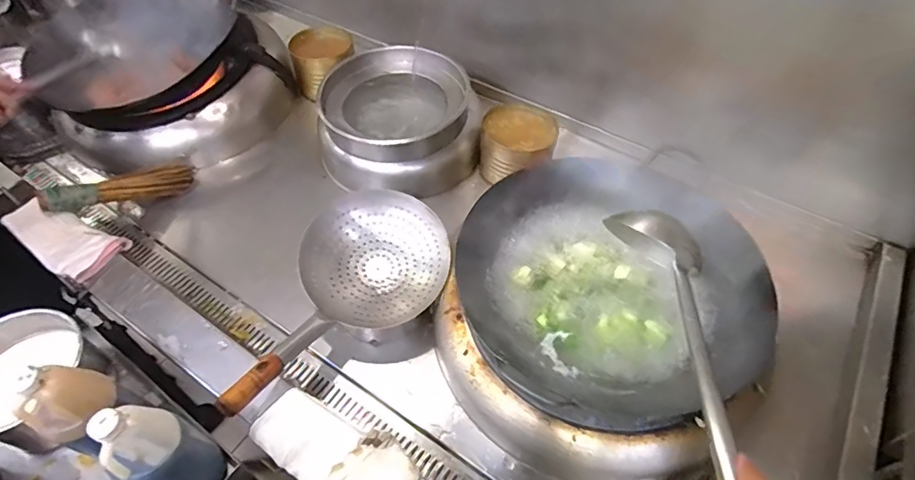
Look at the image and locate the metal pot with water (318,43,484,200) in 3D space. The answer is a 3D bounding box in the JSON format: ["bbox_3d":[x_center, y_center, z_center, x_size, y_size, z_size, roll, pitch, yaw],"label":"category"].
[{"bbox_3d":[-0.130,-0.259,1.099,0.344,0.185,0.280,-10,52,-10],"label":"metal pot with water"}]

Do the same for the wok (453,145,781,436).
[{"bbox_3d":[0.216,0.069,0.749,0.422,0.130,0.389,-2,51,-3],"label":"wok"}]

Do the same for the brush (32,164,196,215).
[{"bbox_3d":[-0.686,-0.110,1.025,0.049,0.058,0.279,38,39,25],"label":"brush"}]

